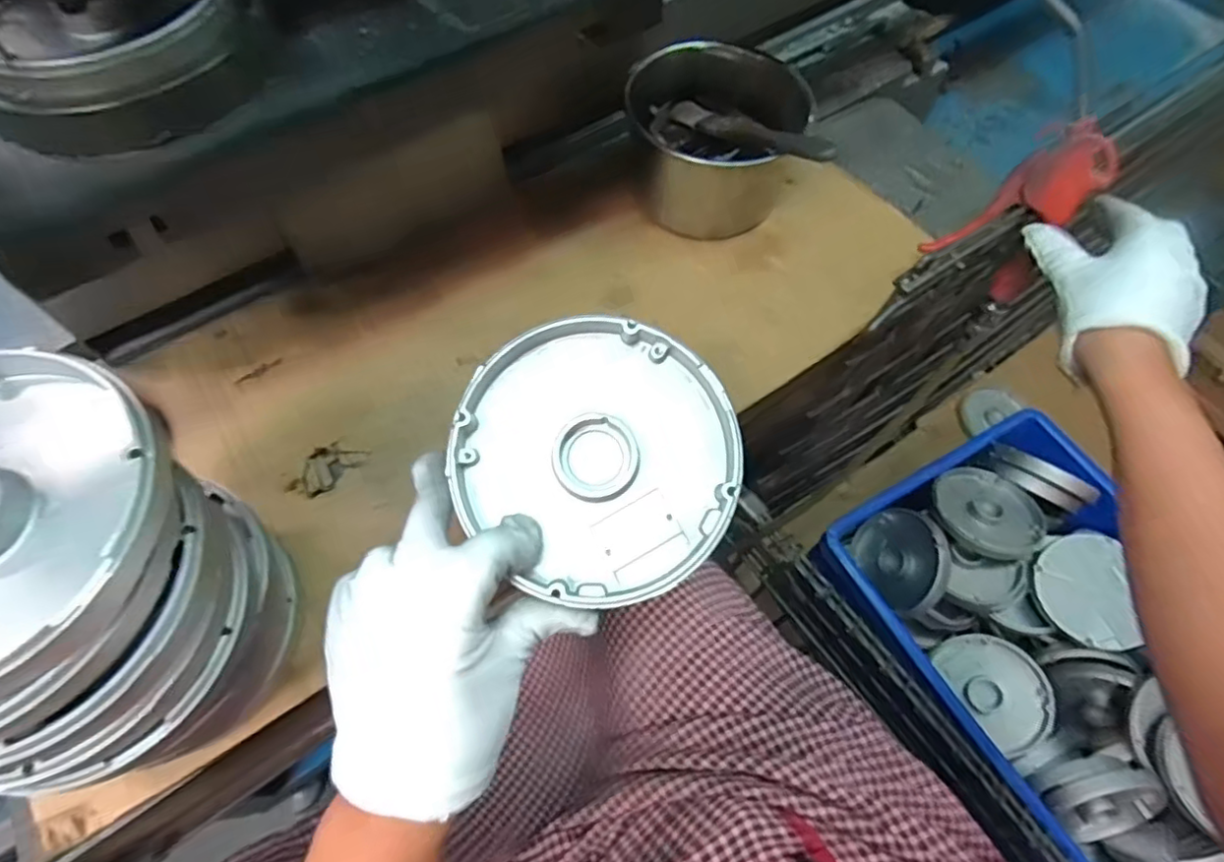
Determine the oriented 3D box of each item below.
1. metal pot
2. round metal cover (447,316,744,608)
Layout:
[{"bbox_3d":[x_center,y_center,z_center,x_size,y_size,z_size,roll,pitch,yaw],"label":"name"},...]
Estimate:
[{"bbox_3d":[0.092,-0.241,0.522,0.138,0.100,0.117,-19,65,-12],"label":"metal pot"},{"bbox_3d":[-0.008,0.014,0.312,0.136,0.023,0.133,0,82,0],"label":"round metal cover"}]

